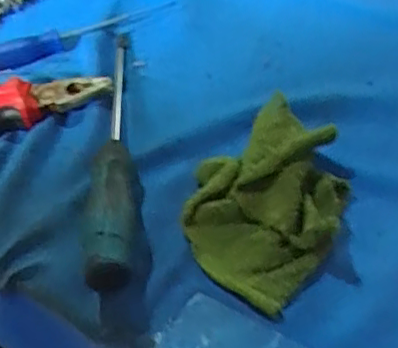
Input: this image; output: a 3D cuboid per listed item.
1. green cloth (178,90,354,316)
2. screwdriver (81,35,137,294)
[{"bbox_3d":[0.044,0.013,0.365,0.090,0.022,0.124,31,56,27],"label":"green cloth"},{"bbox_3d":[-0.055,-0.030,0.402,0.028,0.027,0.237,-3,48,0],"label":"screwdriver"}]

